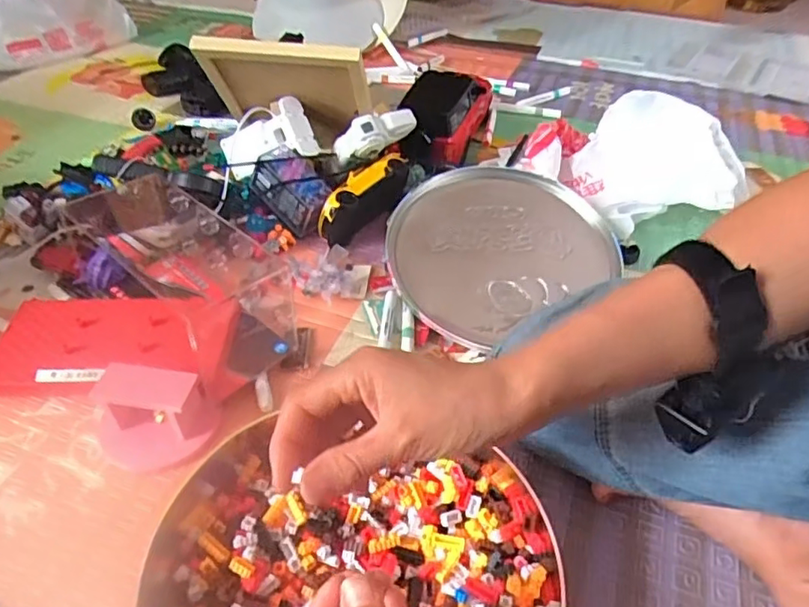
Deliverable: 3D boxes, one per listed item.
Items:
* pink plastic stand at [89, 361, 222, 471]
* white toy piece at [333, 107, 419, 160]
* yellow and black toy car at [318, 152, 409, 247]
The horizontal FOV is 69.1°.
[{"bbox_3d":[-0.199,0.090,0.464,0.092,0.052,0.062,3,42,2],"label":"pink plastic stand"},{"bbox_3d":[-0.034,-0.203,0.694,0.105,0.045,0.035,-26,47,-8],"label":"white toy piece"},{"bbox_3d":[-0.042,-0.129,0.689,0.048,0.050,0.153,20,45,19],"label":"yellow and black toy car"}]

